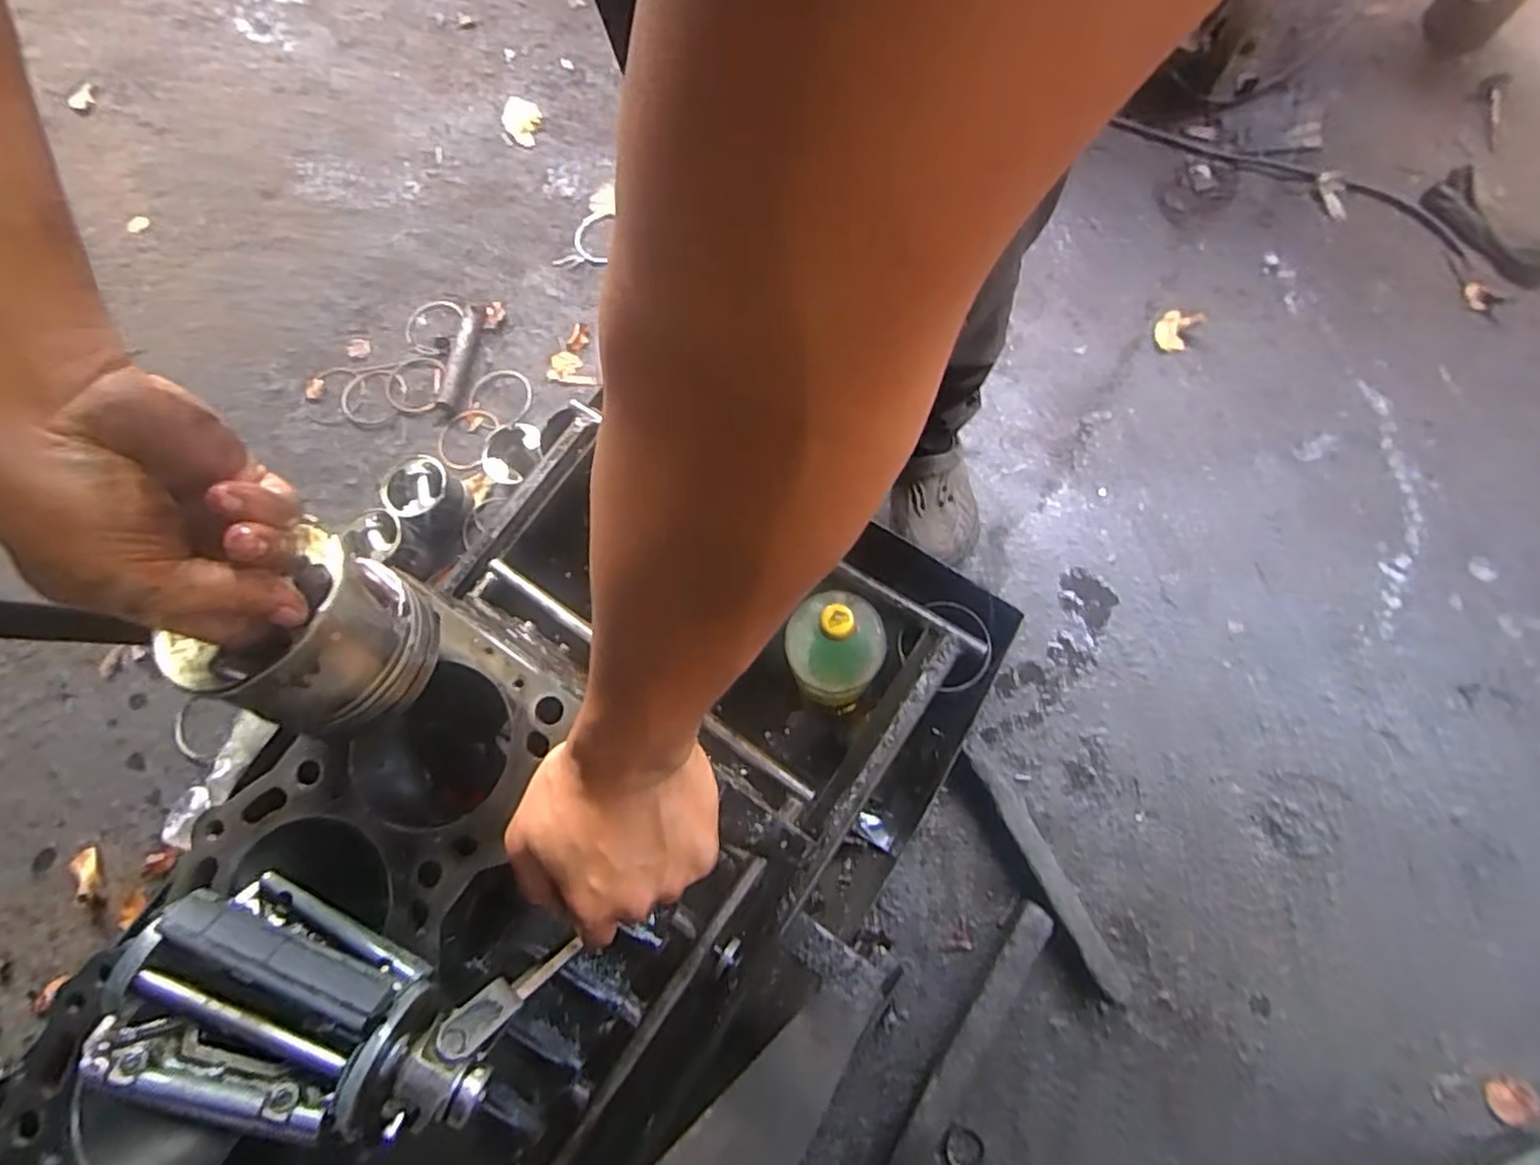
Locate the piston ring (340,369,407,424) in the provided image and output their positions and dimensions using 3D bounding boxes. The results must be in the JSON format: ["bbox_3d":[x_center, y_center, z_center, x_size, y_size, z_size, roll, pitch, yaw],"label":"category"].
[{"bbox_3d":[-0.631,-0.298,1.104,0.100,0.004,0.095,-1,75,4],"label":"piston ring"}]

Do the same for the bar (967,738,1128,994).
[{"bbox_3d":[0.323,0.330,0.828,0.042,0.042,0.312,-27,75,-3],"label":"bar"}]

